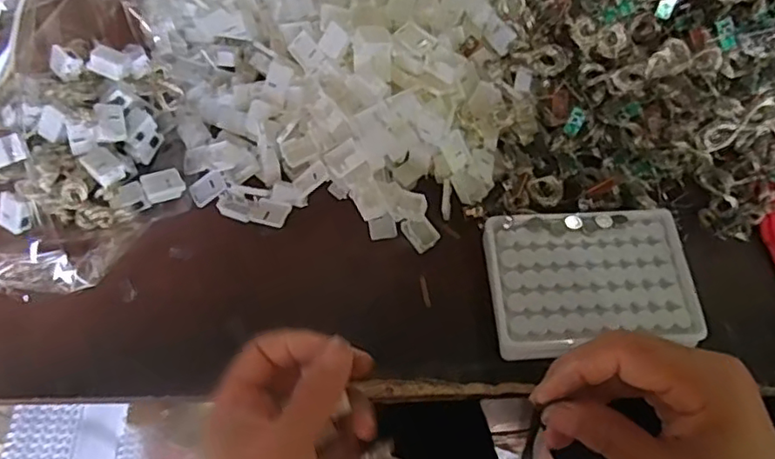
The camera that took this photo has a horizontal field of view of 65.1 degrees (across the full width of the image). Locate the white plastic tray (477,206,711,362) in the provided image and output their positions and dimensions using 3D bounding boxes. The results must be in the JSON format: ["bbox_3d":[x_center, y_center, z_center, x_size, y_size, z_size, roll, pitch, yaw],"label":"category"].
[{"bbox_3d":[0.135,0.032,0.408,0.131,0.015,0.097,-6,64,-2],"label":"white plastic tray"}]

